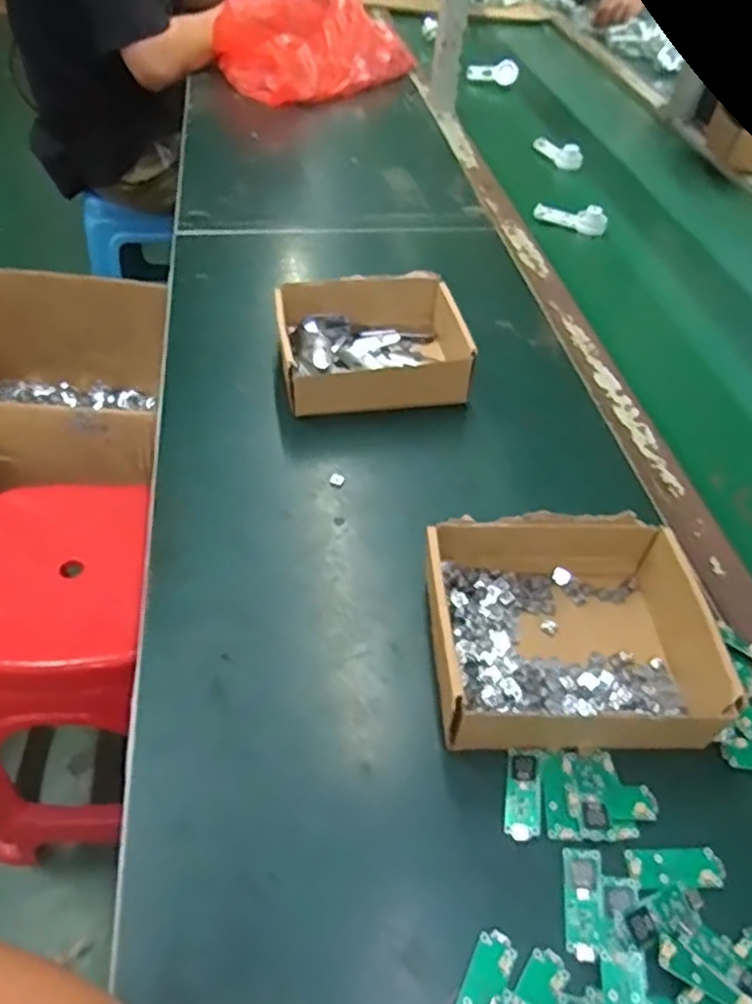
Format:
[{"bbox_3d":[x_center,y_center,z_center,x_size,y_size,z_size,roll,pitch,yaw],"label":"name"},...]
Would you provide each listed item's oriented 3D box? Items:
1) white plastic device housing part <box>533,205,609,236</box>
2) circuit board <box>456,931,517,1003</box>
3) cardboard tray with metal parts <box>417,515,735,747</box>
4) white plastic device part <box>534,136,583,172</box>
[{"bbox_3d":[0.252,-0.370,0.896,0.092,0.028,0.022,16,47,10],"label":"white plastic device housing part"},{"bbox_3d":[0.051,0.233,0.331,0.019,0.004,0.051,24,49,16],"label":"circuit board"},{"bbox_3d":[0.121,0.077,0.447,0.165,0.059,0.152,-1,47,-7],"label":"cardboard tray with metal parts"},{"bbox_3d":[0.275,-0.535,1.057,0.031,0.030,0.090,-21,52,-24],"label":"white plastic device part"}]

